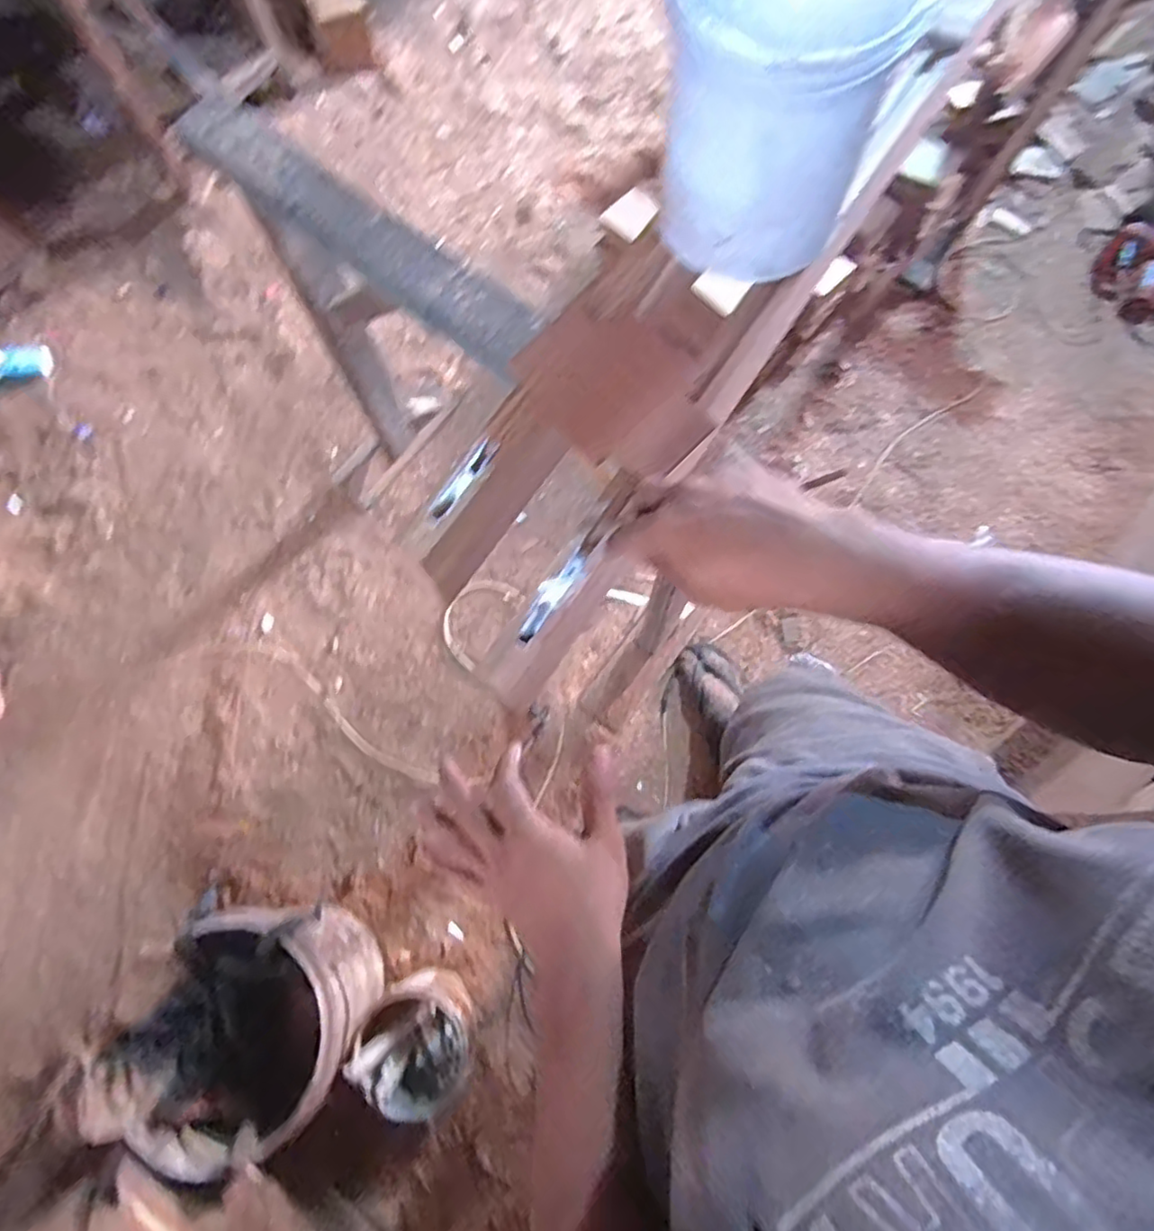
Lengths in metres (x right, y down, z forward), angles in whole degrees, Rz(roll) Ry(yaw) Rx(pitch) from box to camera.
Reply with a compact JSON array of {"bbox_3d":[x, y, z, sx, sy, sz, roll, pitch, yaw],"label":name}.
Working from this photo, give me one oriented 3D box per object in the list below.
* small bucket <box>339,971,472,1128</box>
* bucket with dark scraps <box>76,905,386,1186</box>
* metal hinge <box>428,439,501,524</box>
[{"bbox_3d":[-0.263,0.728,1.140,0.198,0.186,0.174,44,79,10],"label":"small bucket"},{"bbox_3d":[-0.487,0.637,1.070,0.289,0.340,0.319,30,77,7],"label":"bucket with dark scraps"},{"bbox_3d":[-0.101,-0.118,0.578,0.019,0.008,0.089,37,78,9],"label":"metal hinge"}]

